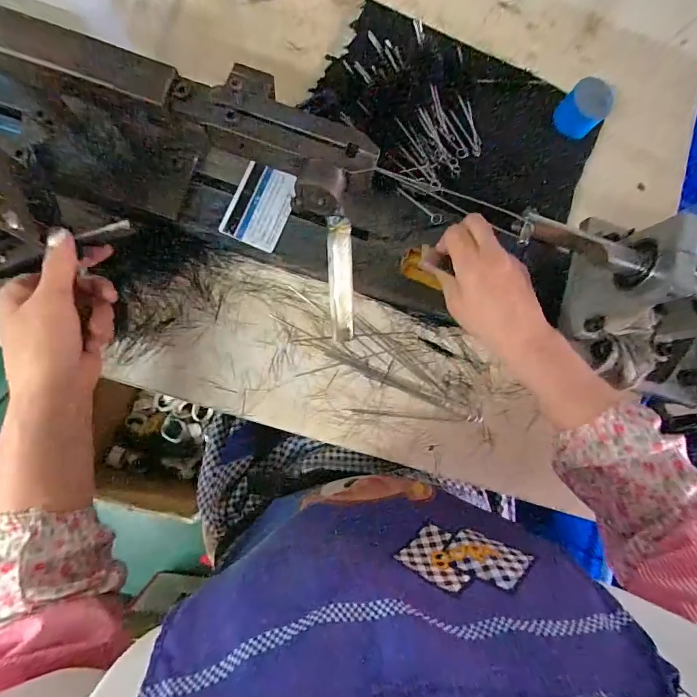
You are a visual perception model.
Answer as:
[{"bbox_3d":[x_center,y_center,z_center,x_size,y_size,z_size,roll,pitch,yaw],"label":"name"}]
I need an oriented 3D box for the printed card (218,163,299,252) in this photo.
[{"bbox_3d":[-0.084,-0.137,0.380,0.054,0.004,0.078,22,82,-4],"label":"printed card"}]

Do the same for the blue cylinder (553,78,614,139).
[{"bbox_3d":[0.266,-0.270,0.445,0.049,0.037,0.042,44,81,0],"label":"blue cylinder"}]

